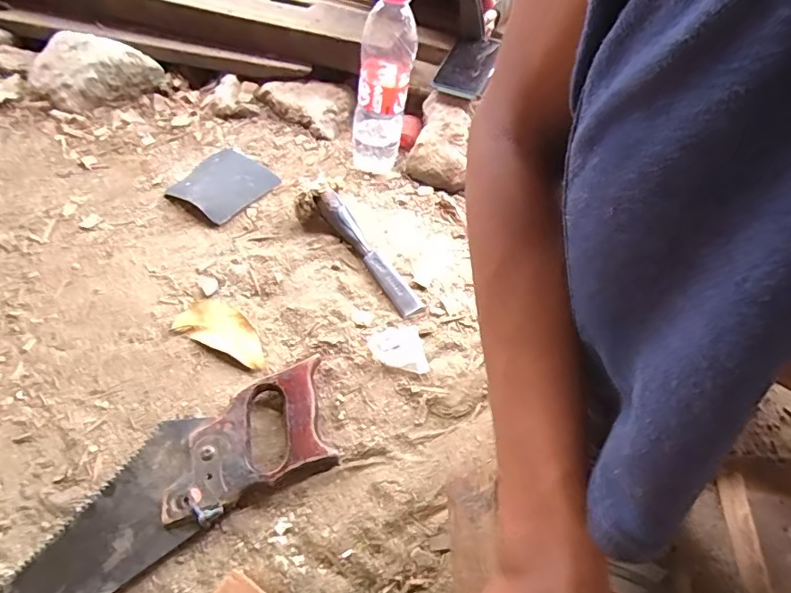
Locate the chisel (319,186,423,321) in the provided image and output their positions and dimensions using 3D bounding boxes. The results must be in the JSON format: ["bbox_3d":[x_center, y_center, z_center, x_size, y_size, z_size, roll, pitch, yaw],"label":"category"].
[{"bbox_3d":[-0.029,-0.049,0.568,0.027,0.025,0.172,-28,71,-23],"label":"chisel"}]

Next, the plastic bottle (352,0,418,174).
[{"bbox_3d":[-0.016,-0.260,0.621,0.072,0.222,0.060,5,51,0],"label":"plastic bottle"}]

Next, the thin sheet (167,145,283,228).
[{"bbox_3d":[-0.222,-0.151,0.649,0.113,0.021,0.115,31,56,19],"label":"thin sheet"}]

